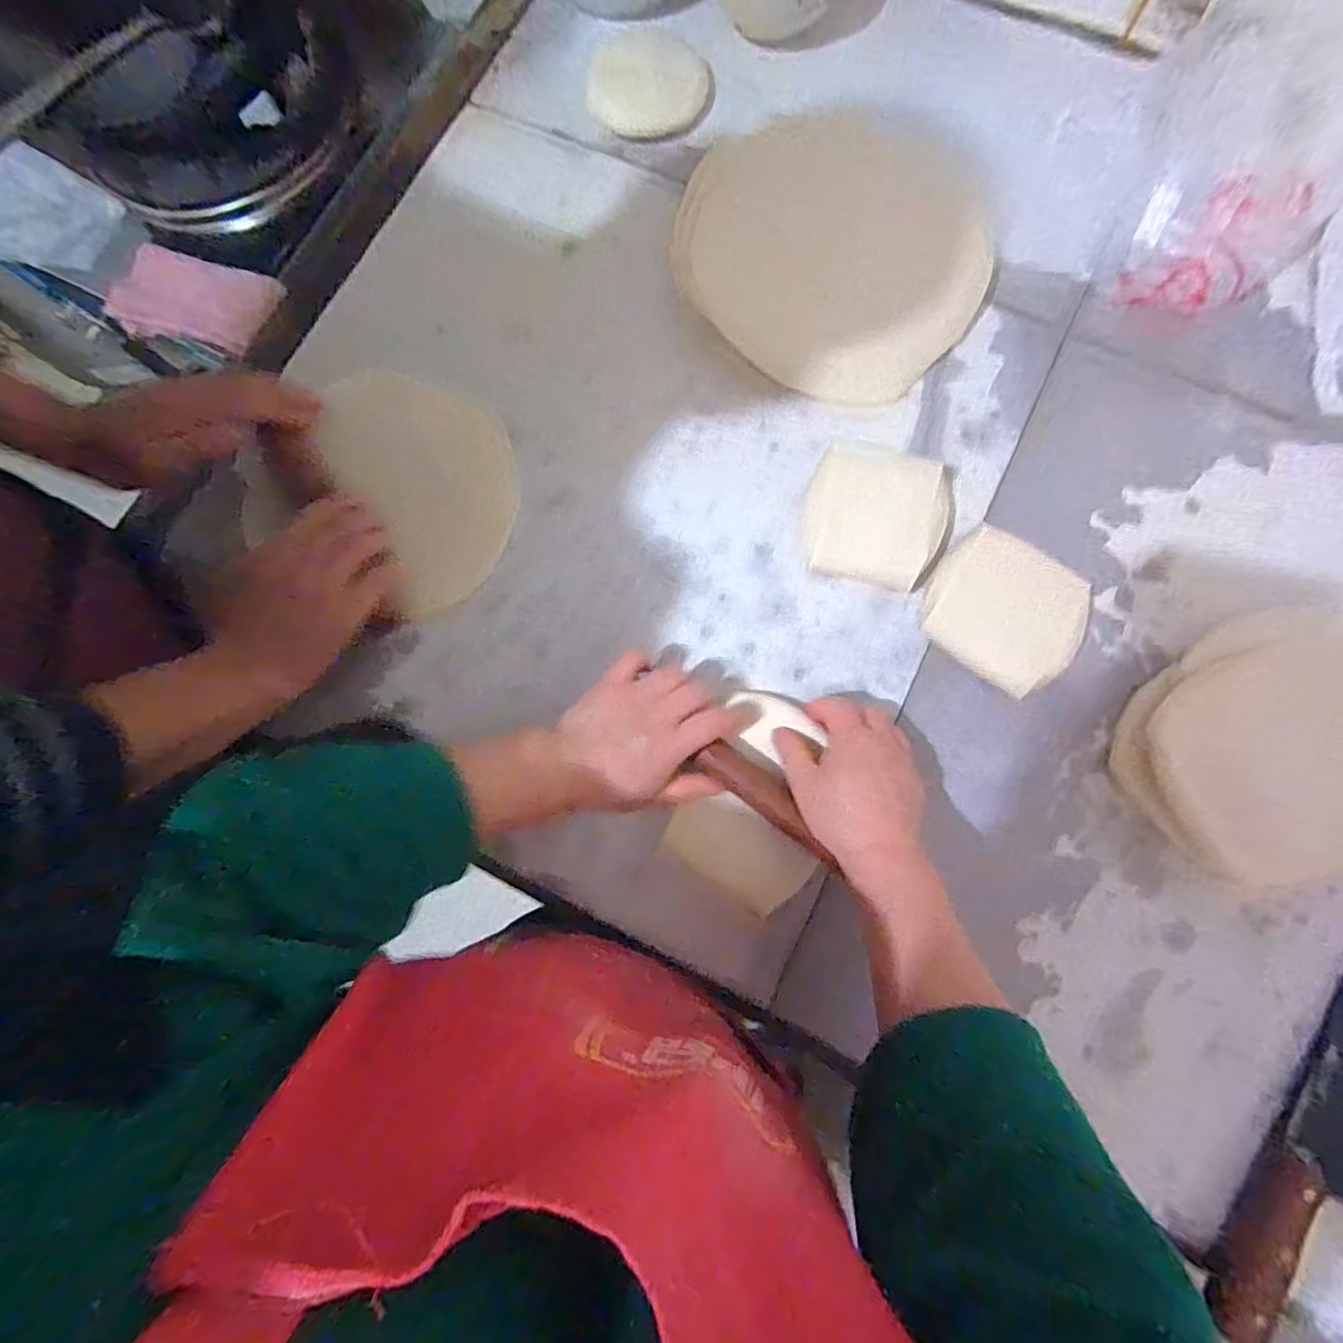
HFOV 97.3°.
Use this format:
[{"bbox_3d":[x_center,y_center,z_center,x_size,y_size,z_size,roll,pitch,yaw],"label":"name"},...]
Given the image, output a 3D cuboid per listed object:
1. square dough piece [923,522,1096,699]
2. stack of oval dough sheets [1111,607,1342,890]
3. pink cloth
[{"bbox_3d":[0.248,-0.045,0.443,0.112,0.039,0.099,37,82,7],"label":"square dough piece"},{"bbox_3d":[0.431,0.056,0.420,0.172,0.043,0.177,40,83,8],"label":"stack of oval dough sheets"},{"bbox_3d":[-0.561,-0.434,0.678,0.188,0.044,0.094,15,81,4],"label":"pink cloth"}]

